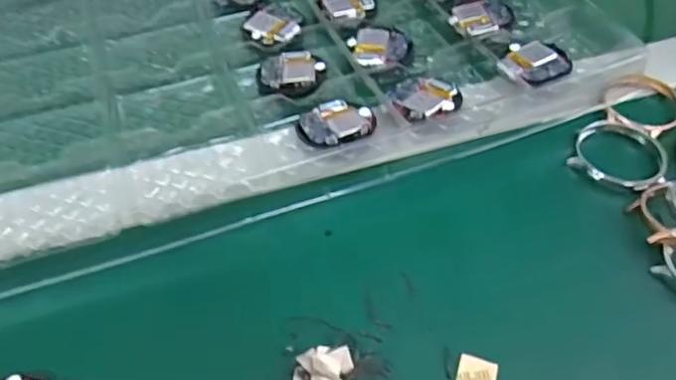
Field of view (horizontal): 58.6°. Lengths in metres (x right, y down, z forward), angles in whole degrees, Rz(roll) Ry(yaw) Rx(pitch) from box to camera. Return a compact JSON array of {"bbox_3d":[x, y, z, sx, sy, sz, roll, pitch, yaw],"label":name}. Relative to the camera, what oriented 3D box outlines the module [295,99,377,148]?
[{"bbox_3d":[-0.001,-0.037,0.324,0.041,0.008,0.035,-18,52,-14],"label":"module"}]

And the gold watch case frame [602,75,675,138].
[{"bbox_3d":[0.173,-0.048,0.341,0.043,0.010,0.045,25,55,20],"label":"gold watch case frame"}]

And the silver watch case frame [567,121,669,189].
[{"bbox_3d":[0.150,-0.020,0.319,0.046,0.011,0.044,21,53,17],"label":"silver watch case frame"}]

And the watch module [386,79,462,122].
[{"bbox_3d":[0.049,-0.052,0.335,0.038,0.007,0.037,-13,51,-10],"label":"watch module"}]

